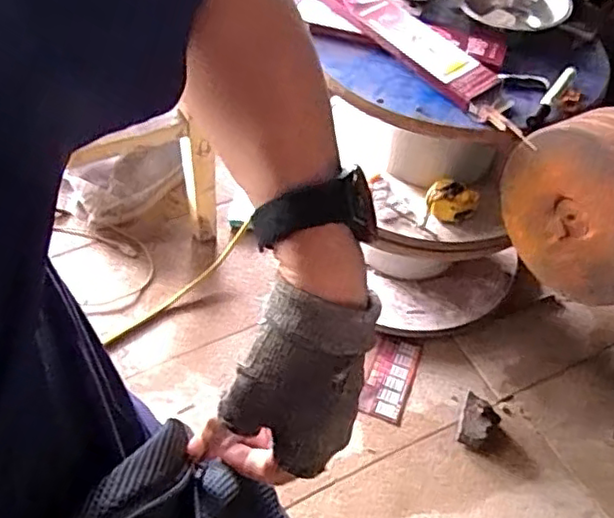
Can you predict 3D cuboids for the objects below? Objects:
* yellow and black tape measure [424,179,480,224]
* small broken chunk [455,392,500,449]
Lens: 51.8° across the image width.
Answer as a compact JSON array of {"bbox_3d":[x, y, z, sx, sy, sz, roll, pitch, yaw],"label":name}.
[{"bbox_3d":[0.208,-0.082,0.911,0.069,0.051,0.049,19,51,14],"label":"yellow and black tape measure"},{"bbox_3d":[0.256,0.239,0.941,0.051,0.030,0.085,19,49,14],"label":"small broken chunk"}]

